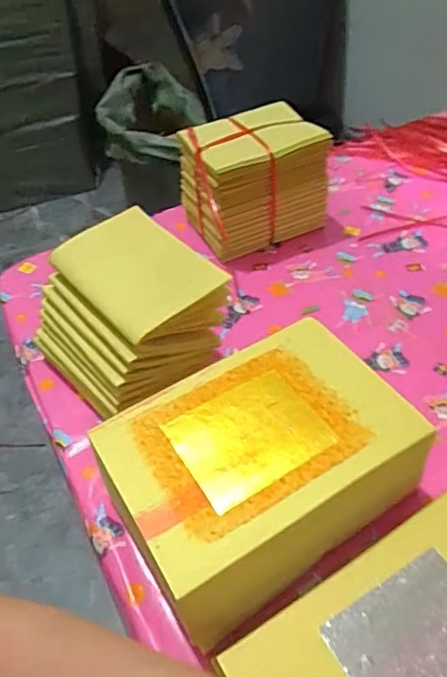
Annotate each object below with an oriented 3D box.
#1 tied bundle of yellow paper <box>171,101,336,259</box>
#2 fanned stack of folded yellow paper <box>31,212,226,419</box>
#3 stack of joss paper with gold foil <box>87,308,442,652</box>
[{"bbox_3d":[0.040,-0.205,0.722,0.161,0.150,0.111,-21,48,-15],"label":"tied bundle of yellow paper"},{"bbox_3d":[-0.095,-0.024,0.549,0.148,0.116,0.176,-36,54,-26],"label":"fanned stack of folded yellow paper"},{"bbox_3d":[0.032,0.107,0.453,0.226,0.095,0.170,-28,50,-20],"label":"stack of joss paper with gold foil"}]

